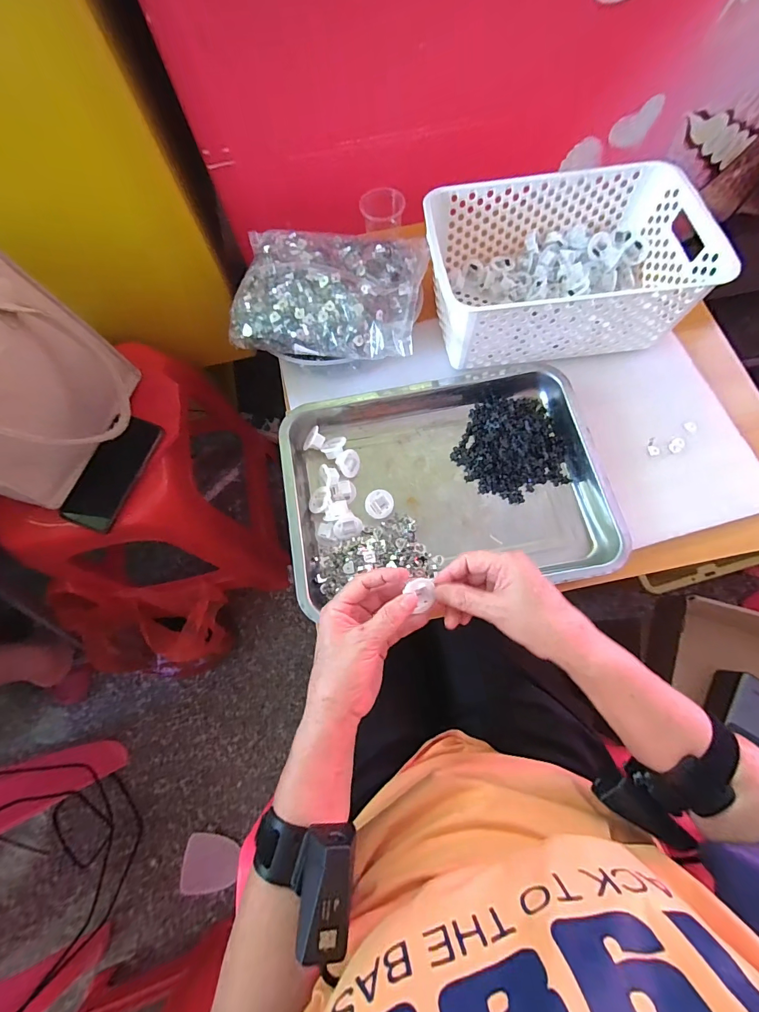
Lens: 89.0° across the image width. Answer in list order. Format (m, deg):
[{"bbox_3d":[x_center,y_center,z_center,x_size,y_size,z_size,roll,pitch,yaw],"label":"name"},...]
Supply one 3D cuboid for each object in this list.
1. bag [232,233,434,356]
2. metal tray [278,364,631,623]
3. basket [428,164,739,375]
[{"bbox_3d":[-0.069,-0.280,0.500,0.244,0.054,0.189,8,72,5],"label":"bag"},{"bbox_3d":[0.071,-0.036,0.476,0.362,0.046,0.297,-10,71,-1],"label":"metal tray"},{"bbox_3d":[0.226,-0.312,0.513,0.320,0.108,0.214,-5,71,1],"label":"basket"}]

